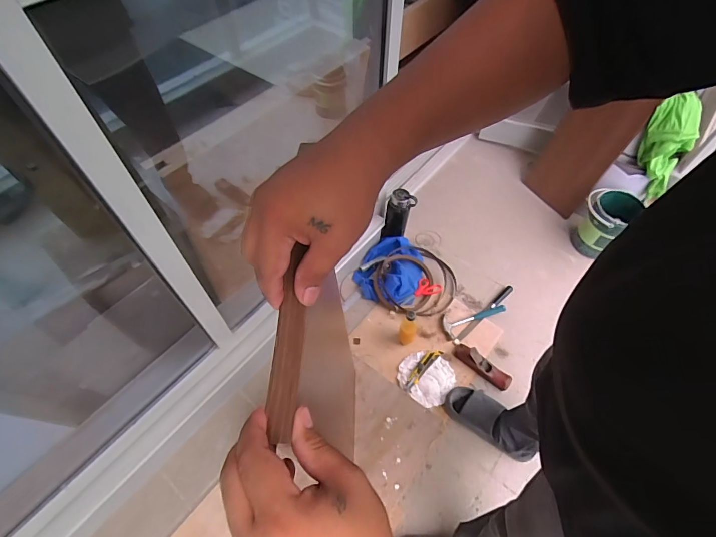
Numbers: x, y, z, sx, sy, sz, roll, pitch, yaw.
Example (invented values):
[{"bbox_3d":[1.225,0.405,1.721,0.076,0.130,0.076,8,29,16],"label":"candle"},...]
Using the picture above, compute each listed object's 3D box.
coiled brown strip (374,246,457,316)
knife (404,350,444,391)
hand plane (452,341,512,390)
[{"bbox_3d":[0.216,0.044,1.431,0.310,0.063,0.267,-4,57,-3],"label":"coiled brown strip"},{"bbox_3d":[0.209,0.325,1.263,0.042,0.018,0.177,38,64,22],"label":"knife"},{"bbox_3d":[0.411,0.316,1.267,0.204,0.046,0.060,35,63,20],"label":"hand plane"}]

